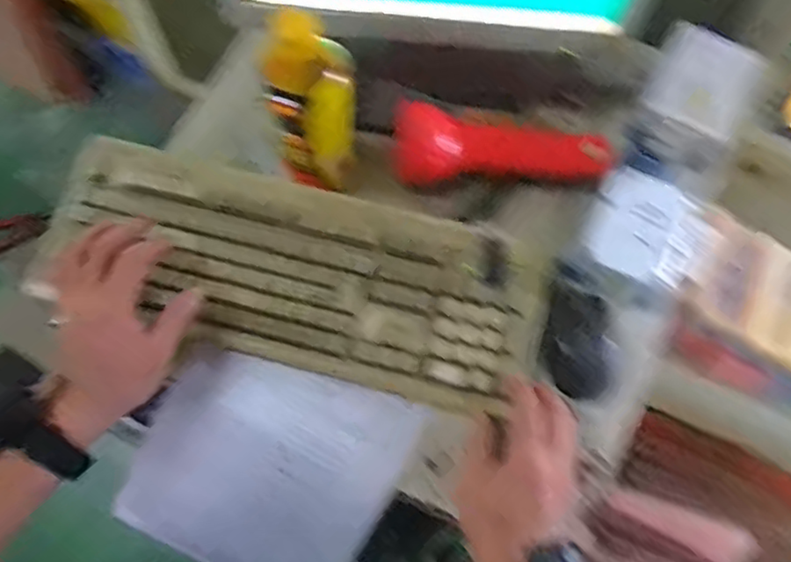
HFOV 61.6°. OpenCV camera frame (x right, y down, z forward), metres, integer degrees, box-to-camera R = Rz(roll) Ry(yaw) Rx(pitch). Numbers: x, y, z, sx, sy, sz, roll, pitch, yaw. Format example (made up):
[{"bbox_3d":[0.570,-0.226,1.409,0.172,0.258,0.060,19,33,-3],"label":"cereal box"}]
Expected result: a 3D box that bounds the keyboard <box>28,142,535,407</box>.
[{"bbox_3d":[-0.097,-0.013,0.606,0.450,0.050,0.175,19,70,5],"label":"keyboard"}]

